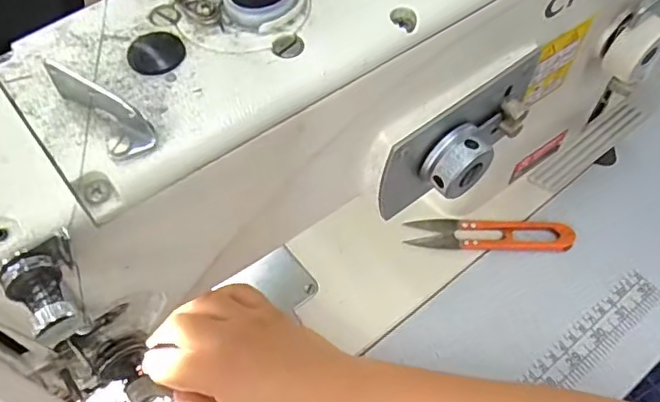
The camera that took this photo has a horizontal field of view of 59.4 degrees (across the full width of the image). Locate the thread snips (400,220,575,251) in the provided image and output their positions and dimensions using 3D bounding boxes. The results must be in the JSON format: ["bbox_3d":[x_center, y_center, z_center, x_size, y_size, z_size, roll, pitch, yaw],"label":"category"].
[{"bbox_3d":[0.116,0.024,0.419,0.116,0.009,0.025,3,57,5],"label":"thread snips"}]

